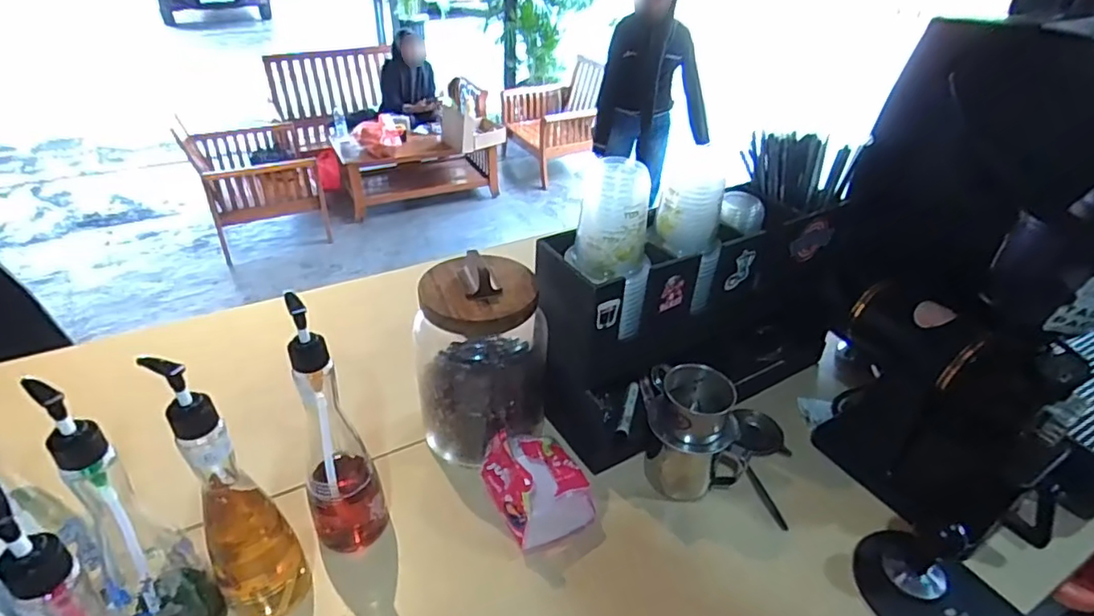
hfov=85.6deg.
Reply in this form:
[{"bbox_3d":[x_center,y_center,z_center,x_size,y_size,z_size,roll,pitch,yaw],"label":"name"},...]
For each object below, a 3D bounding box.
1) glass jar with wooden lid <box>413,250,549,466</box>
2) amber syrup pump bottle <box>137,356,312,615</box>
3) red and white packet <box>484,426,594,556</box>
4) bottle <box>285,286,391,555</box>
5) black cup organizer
[{"bbox_3d":[-0.073,0.062,0.675,0.145,0.230,0.127,-3,35,-9],"label":"glass jar with wooden lid"},{"bbox_3d":[-0.254,0.160,0.478,0.066,0.277,0.063,-3,35,-9],"label":"amber syrup pump bottle"},{"bbox_3d":[-0.009,0.185,0.637,0.097,0.082,0.112,-15,39,-24],"label":"red and white packet"},{"bbox_3d":[-0.200,0.114,0.544,0.066,0.280,0.074,-15,39,-24],"label":"bottle"},{"bbox_3d":[0.208,0.011,0.748,0.433,0.235,0.144,-15,39,-24],"label":"black cup organizer"}]

